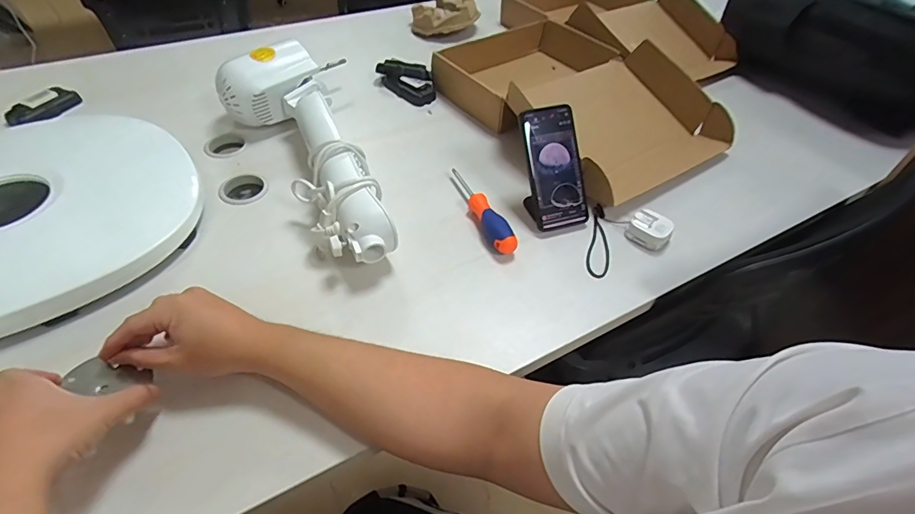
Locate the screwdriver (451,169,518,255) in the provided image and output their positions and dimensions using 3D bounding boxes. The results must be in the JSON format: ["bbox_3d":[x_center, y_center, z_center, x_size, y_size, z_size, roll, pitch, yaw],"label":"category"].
[{"bbox_3d":[0.031,-0.070,0.653,0.028,0.027,0.182,-16,50,-17],"label":"screwdriver"}]

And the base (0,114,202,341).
[{"bbox_3d":[-0.532,-0.054,0.583,0.373,0.069,0.326,-24,53,-23],"label":"base"}]

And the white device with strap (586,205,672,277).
[{"bbox_3d":[0.217,-0.021,0.619,0.111,0.041,0.127,28,52,21],"label":"white device with strap"}]

